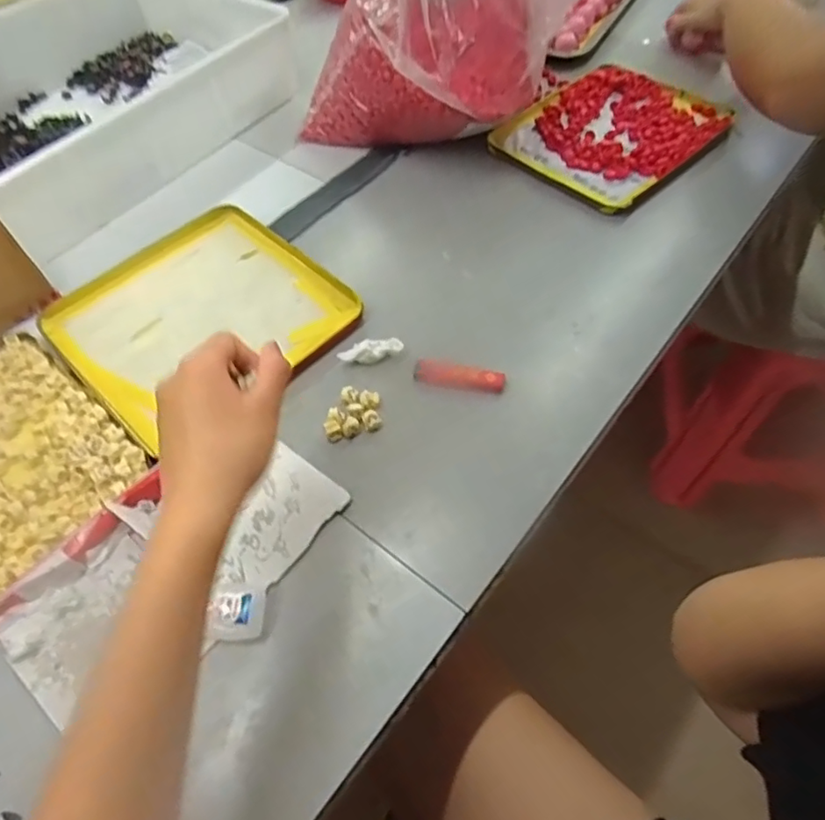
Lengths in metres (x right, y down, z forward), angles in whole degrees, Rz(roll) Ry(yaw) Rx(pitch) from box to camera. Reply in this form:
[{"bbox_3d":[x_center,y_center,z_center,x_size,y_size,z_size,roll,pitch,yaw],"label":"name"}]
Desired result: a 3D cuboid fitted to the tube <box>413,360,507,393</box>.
[{"bbox_3d":[0.042,-0.031,0.519,0.079,0.023,0.018,8,57,9],"label":"tube"}]

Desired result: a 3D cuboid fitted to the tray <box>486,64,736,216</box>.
[{"bbox_3d":[0.240,-0.339,0.704,0.228,0.034,0.206,-39,62,-21],"label":"tray"}]

